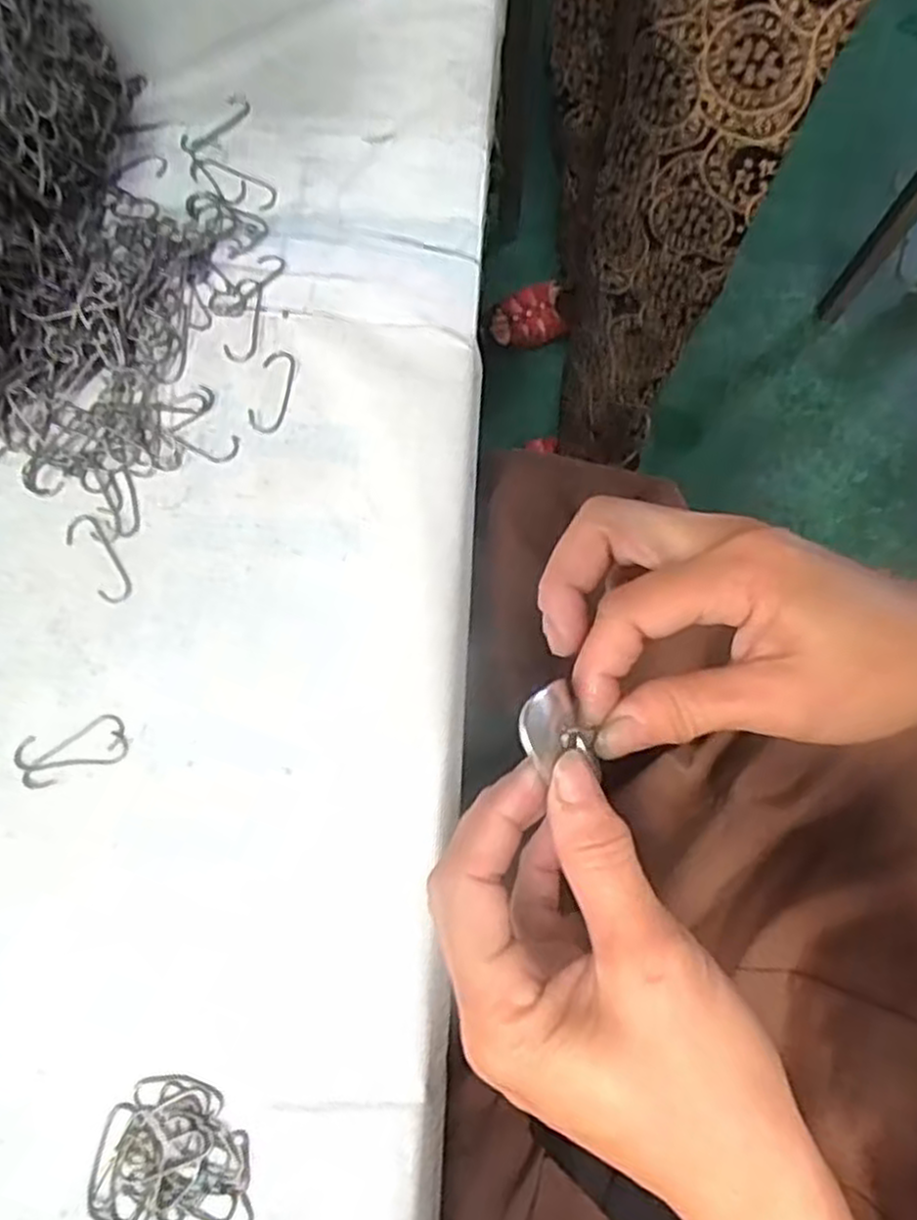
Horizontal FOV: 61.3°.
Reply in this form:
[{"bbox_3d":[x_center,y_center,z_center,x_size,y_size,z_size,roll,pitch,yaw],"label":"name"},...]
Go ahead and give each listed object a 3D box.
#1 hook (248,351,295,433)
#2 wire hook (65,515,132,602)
[{"bbox_3d":[-0.086,-0.102,0.356,0.016,0.004,0.041,10,75,1],"label":"hook"},{"bbox_3d":[-0.156,-0.023,0.336,0.016,0.004,0.044,-35,79,-10],"label":"wire hook"}]

